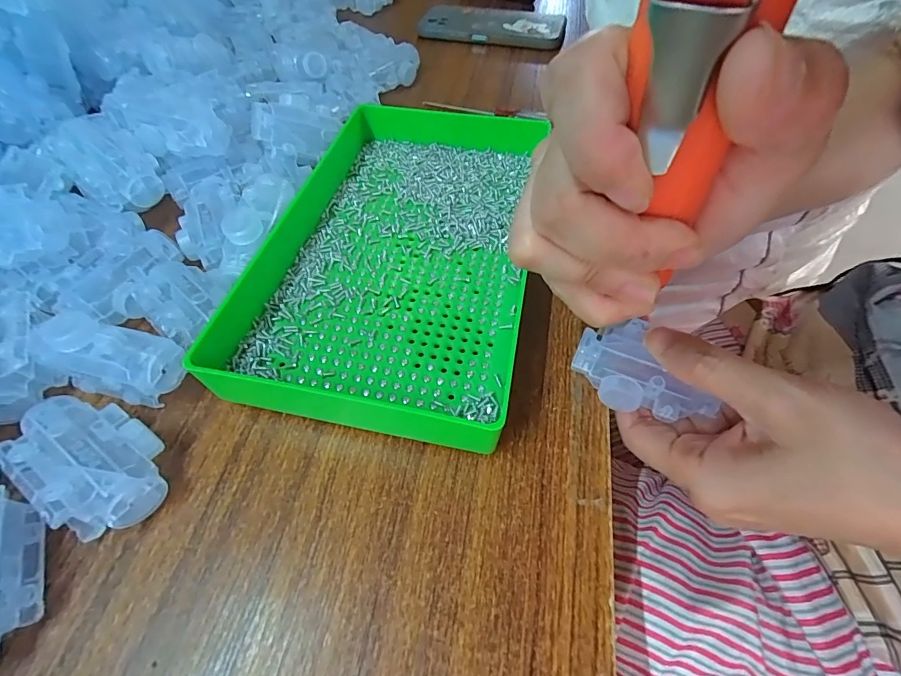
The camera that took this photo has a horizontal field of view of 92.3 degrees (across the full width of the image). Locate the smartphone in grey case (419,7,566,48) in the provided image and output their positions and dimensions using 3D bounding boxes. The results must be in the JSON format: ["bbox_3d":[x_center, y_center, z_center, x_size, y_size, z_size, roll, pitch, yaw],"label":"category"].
[{"bbox_3d":[0.049,-0.366,0.504,0.164,0.009,0.066,12,64,10],"label":"smartphone in grey case"}]

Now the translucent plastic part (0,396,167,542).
[{"bbox_3d":[-0.159,0.054,0.194,0.068,0.028,0.043,33,61,21],"label":"translucent plastic part"}]

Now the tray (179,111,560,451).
[{"bbox_3d":[-0.026,-0.065,0.266,0.154,0.035,0.249,11,55,8],"label":"tray"}]

